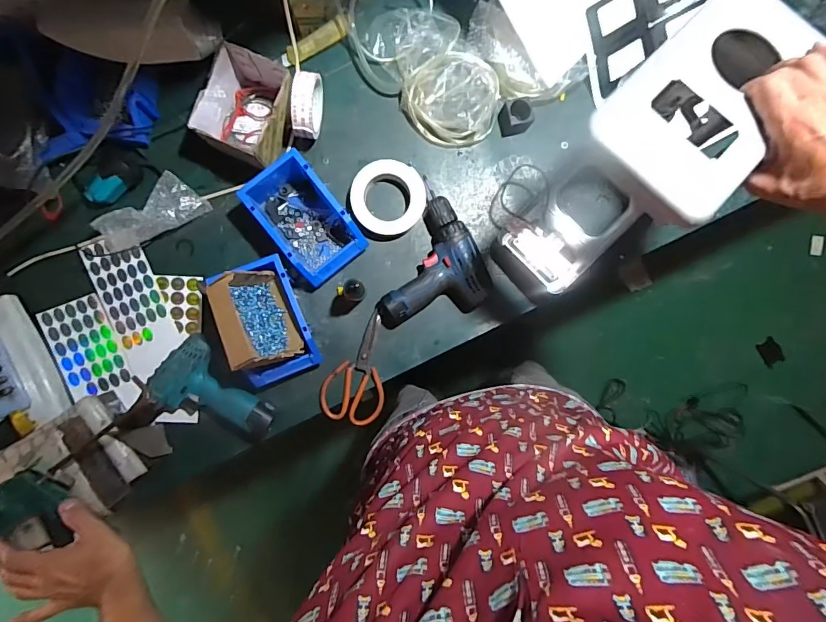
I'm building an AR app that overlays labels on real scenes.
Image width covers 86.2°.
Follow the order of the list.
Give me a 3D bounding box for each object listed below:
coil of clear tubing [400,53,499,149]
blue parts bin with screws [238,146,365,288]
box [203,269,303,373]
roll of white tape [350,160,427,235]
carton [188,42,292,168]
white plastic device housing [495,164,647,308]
[{"bbox_3d":[0.065,-0.352,0.738,0.160,0.048,0.135,1,90,-2],"label":"coil of clear tubing"},{"bbox_3d":[-0.173,-0.144,0.707,0.120,0.066,0.183,-39,91,-2],"label":"blue parts bin with screws"},{"bbox_3d":[-0.233,0.011,0.659,0.110,0.065,0.145,-15,83,-40],"label":"box"},{"bbox_3d":[-0.040,-0.190,0.742,0.122,0.025,0.119,0,90,-2],"label":"roll of white tape"},{"bbox_3d":[-0.253,-0.313,0.702,0.122,0.099,0.144,22,89,-2],"label":"carton"},{"bbox_3d":[0.255,-0.124,0.753,0.222,0.060,0.141,-42,91,-2],"label":"white plastic device housing"}]

